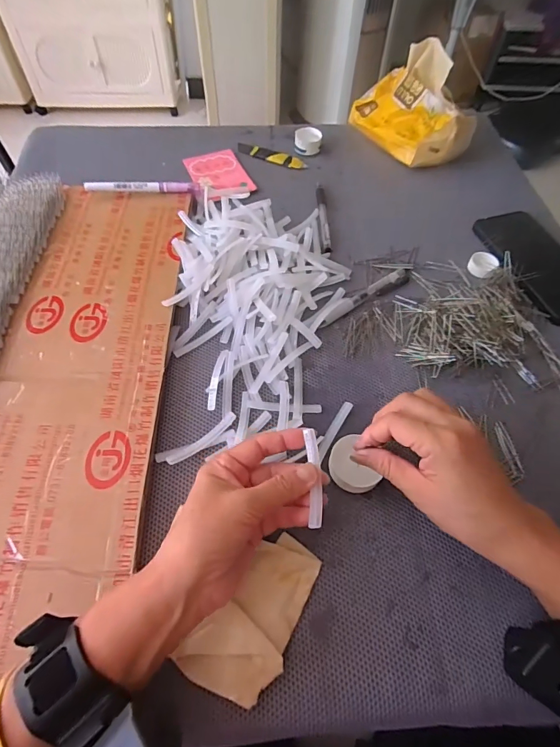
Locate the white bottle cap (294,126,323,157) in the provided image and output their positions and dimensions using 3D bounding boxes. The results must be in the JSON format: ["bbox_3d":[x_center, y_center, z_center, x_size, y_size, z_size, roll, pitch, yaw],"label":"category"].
[{"bbox_3d":[0.039,-0.332,0.577,0.039,0.019,0.039,1,58,-2],"label":"white bottle cap"}]

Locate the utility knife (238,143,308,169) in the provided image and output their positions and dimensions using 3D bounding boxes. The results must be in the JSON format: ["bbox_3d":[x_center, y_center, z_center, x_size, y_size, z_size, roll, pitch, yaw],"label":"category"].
[{"bbox_3d":[-0.012,-0.306,0.568,0.105,0.009,0.025,24,60,13],"label":"utility knife"}]

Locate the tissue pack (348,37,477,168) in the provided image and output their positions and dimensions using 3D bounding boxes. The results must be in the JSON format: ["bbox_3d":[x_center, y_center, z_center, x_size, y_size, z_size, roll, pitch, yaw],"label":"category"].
[{"bbox_3d":[0.186,-0.375,0.556,0.111,0.109,0.156,-23,62,-16],"label":"tissue pack"}]

